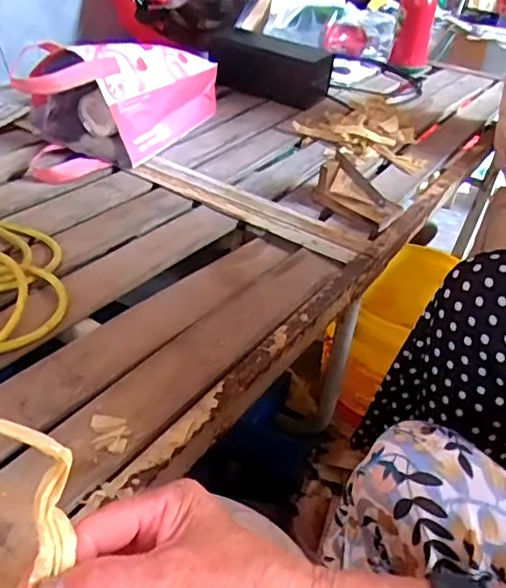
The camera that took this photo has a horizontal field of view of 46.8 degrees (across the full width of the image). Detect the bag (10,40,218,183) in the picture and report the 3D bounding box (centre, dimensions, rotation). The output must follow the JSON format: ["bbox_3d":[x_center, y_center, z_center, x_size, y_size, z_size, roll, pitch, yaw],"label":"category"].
[{"bbox_3d":[-0.210,-0.297,0.869,0.175,0.143,0.338,21,38,18],"label":"bag"}]

